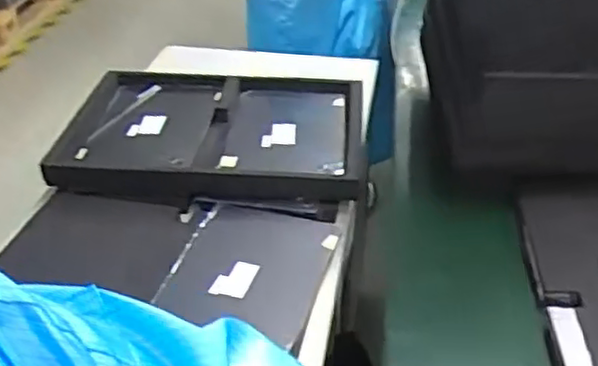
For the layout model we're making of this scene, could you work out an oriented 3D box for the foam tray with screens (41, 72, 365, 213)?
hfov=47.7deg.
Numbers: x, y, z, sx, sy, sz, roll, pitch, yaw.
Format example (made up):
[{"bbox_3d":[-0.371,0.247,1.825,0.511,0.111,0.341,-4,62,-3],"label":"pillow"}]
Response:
[{"bbox_3d":[-0.113,-0.079,1.000,0.416,0.055,0.289,3,36,5],"label":"foam tray with screens"}]

